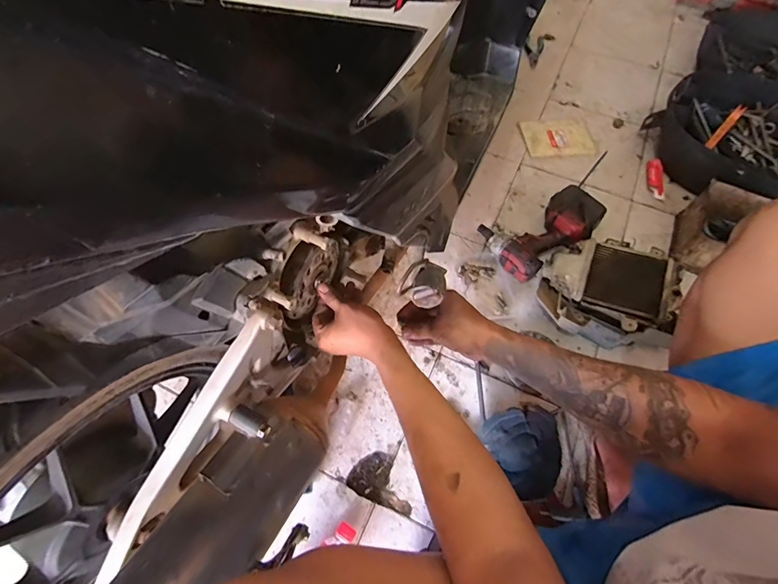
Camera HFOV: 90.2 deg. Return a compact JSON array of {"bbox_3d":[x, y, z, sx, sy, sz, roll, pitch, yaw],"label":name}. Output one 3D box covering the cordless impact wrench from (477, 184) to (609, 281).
[{"bbox_3d":[0.352,-0.144,0.897,0.265,0.082,0.169,-32,67,-16],"label":"cordless impact wrench"}]

